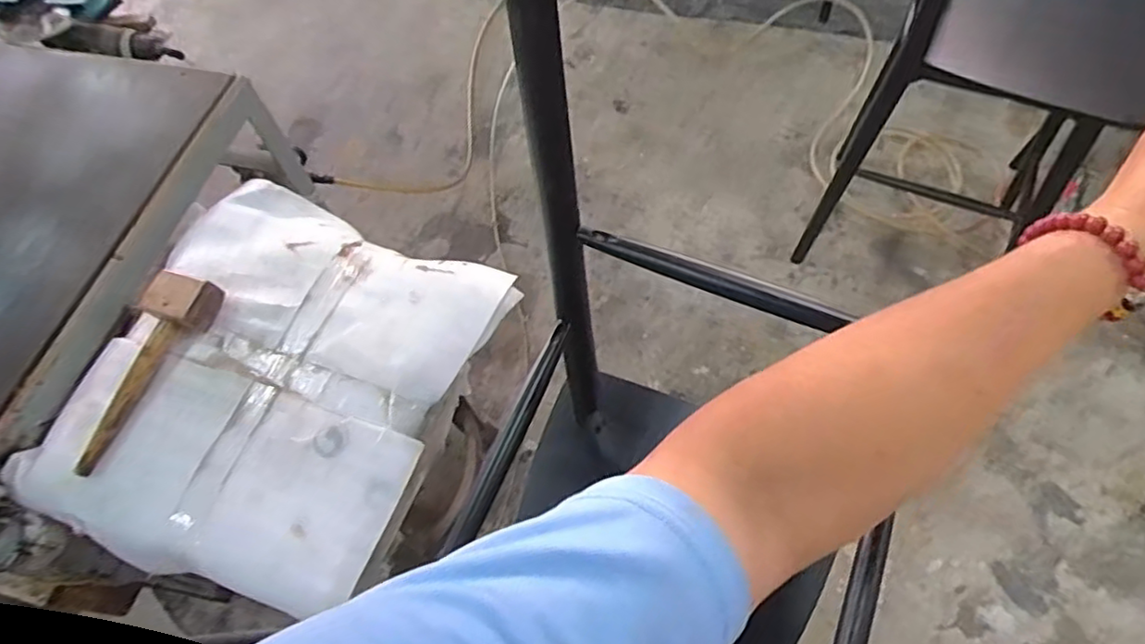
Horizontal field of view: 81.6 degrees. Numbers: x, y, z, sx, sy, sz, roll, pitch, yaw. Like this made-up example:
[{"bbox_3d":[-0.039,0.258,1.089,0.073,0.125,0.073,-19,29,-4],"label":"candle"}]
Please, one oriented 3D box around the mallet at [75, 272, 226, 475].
[{"bbox_3d":[-0.503,0.050,0.768,0.067,0.048,0.242,15,62,11],"label":"mallet"}]

